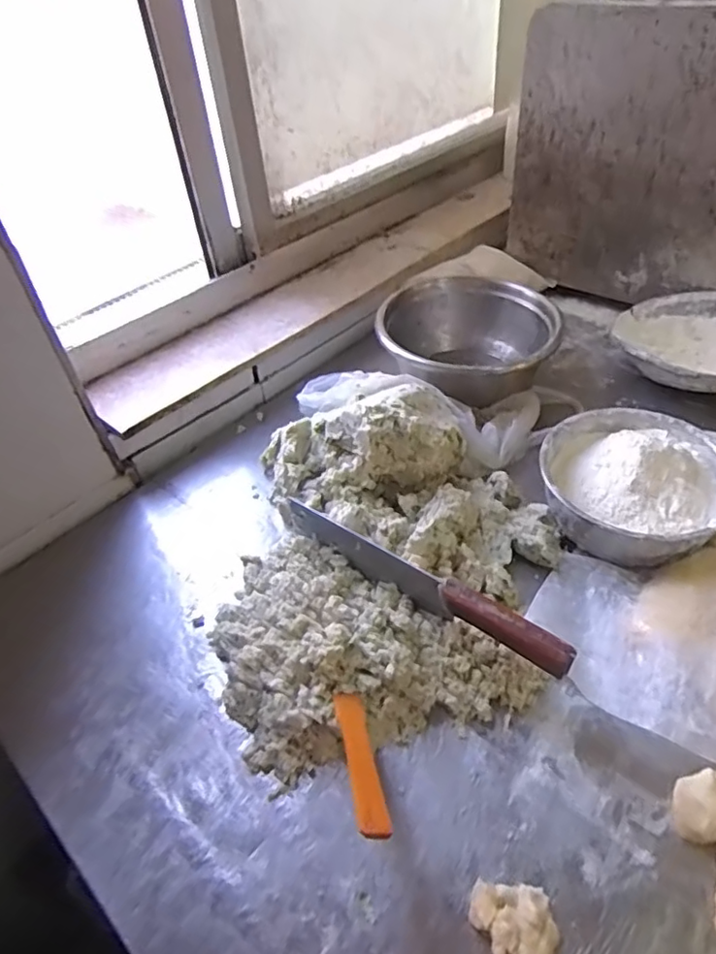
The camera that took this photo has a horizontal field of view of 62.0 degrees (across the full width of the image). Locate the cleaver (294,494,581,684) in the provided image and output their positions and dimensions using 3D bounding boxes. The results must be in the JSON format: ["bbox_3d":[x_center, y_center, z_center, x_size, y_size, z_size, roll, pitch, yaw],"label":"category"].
[{"bbox_3d":[0.054,0.096,0.556,0.299,0.054,0.027,27,54,30],"label":"cleaver"}]

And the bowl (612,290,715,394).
[{"bbox_3d":[0.470,-0.179,0.821,0.211,0.076,0.197,-3,44,3],"label":"bowl"}]

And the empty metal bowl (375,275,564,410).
[{"bbox_3d":[0.150,-0.193,0.841,0.229,0.104,0.206,-5,44,2],"label":"empty metal bowl"}]

